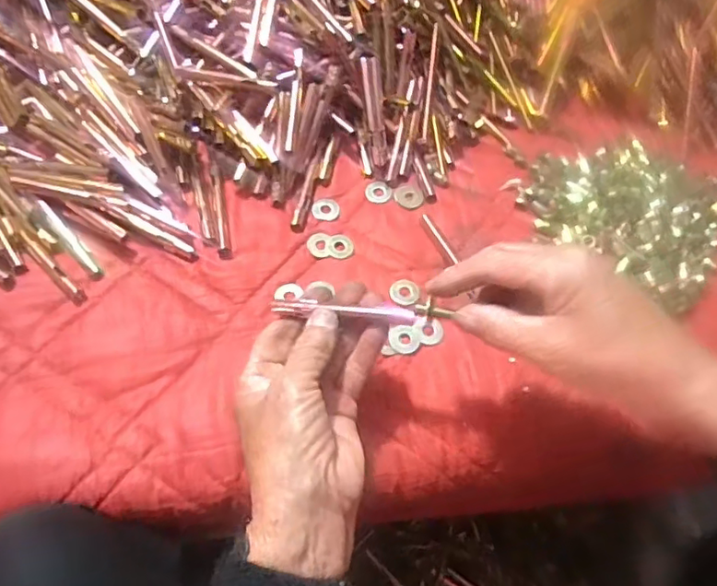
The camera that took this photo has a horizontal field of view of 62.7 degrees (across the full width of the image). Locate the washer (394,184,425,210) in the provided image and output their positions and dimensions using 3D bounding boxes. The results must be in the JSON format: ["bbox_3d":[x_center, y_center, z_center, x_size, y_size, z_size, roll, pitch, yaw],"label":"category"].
[{"bbox_3d":[0.042,-0.081,0.489,0.024,0.004,0.025,-6,62,-8],"label":"washer"}]

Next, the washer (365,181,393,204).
[{"bbox_3d":[0.017,-0.086,0.499,0.022,0.004,0.021,2,62,-3],"label":"washer"}]

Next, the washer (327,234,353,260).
[{"bbox_3d":[-0.014,-0.037,0.460,0.020,0.004,0.021,2,62,-3],"label":"washer"}]

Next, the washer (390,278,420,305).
[{"bbox_3d":[0.035,-0.001,0.440,0.022,0.004,0.020,1,63,-2],"label":"washer"}]

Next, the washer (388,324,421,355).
[{"bbox_3d":[0.033,0.033,0.422,0.022,0.004,0.021,2,62,-3],"label":"washer"}]

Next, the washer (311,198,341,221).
[{"bbox_3d":[-0.026,-0.068,0.483,0.023,0.004,0.021,2,62,-3],"label":"washer"}]

